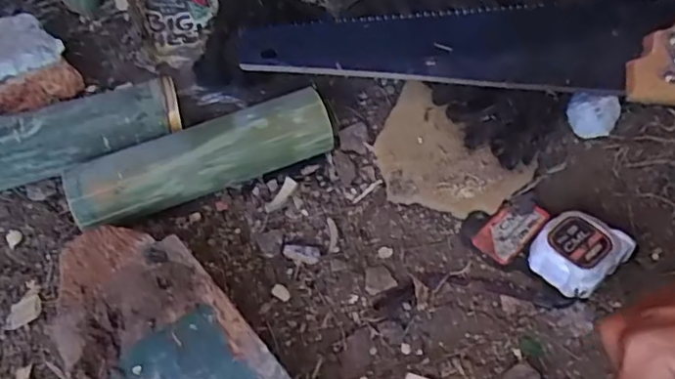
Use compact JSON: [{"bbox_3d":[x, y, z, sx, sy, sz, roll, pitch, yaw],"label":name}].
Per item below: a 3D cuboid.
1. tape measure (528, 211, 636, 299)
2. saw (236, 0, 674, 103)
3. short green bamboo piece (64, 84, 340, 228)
[{"bbox_3d":[0.189,0.050,0.462,0.061,0.037,0.056,-34,59,-19],"label":"tape measure"},{"bbox_3d":[0.176,-0.151,0.570,0.519,0.021,0.129,2,61,-3],"label":"saw"},{"bbox_3d":[-0.116,-0.023,0.516,0.221,0.059,0.051,-21,56,-11],"label":"short green bamboo piece"}]

